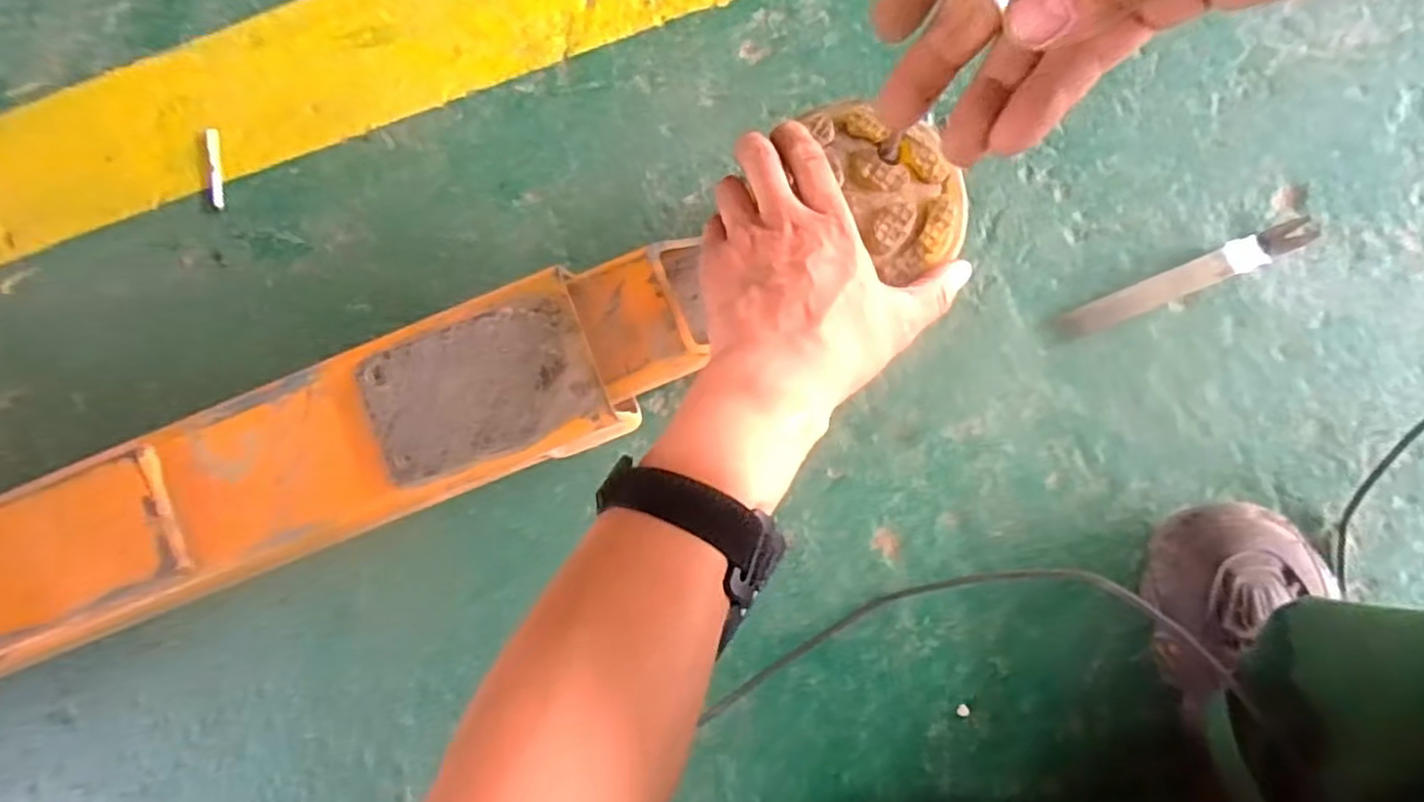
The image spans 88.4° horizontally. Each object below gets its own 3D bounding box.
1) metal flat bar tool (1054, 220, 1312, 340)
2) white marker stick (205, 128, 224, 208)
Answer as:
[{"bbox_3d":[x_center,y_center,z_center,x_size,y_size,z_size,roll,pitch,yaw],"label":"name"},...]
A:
[{"bbox_3d":[0.320,-0.082,0.500,0.174,0.011,0.023,-21,87,4],"label":"metal flat bar tool"},{"bbox_3d":[-0.391,-0.183,0.577,0.011,0.006,0.064,-9,88,5],"label":"white marker stick"}]

